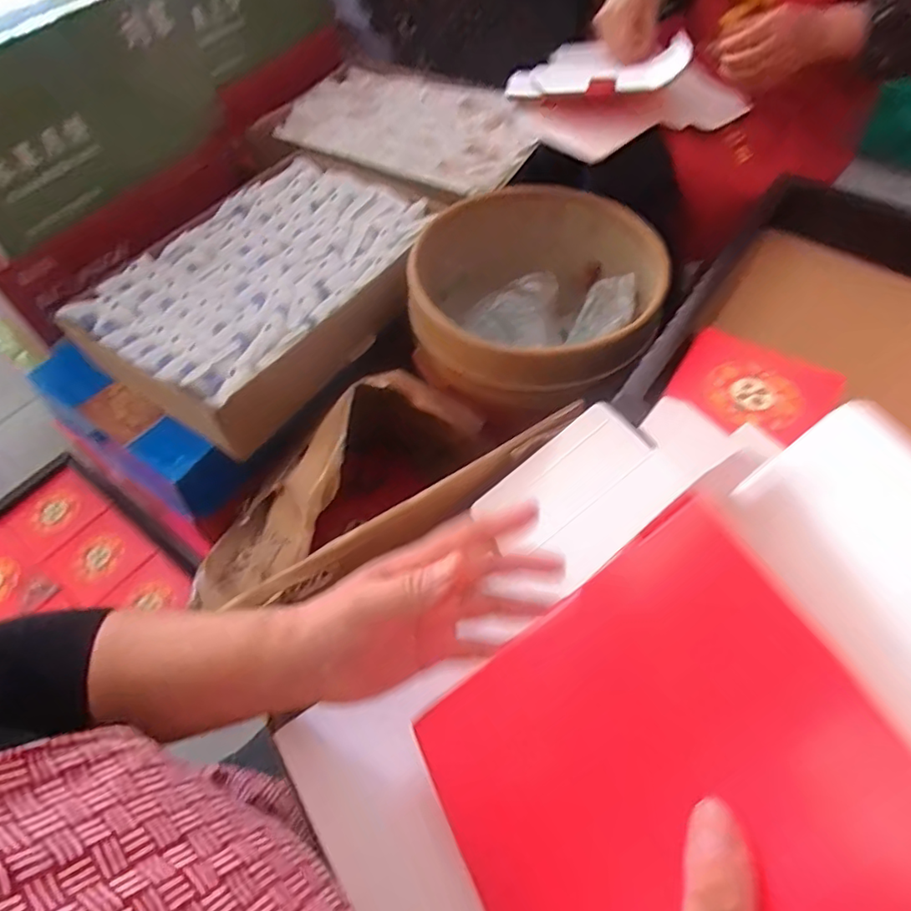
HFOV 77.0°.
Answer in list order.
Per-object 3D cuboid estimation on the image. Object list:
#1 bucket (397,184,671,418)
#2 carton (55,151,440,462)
[{"bbox_3d":[0.094,-0.201,0.733,0.279,0.134,0.268,2,57,3],"label":"bucket"},{"bbox_3d":[-0.254,-0.245,0.802,0.330,0.074,0.461,30,62,19],"label":"carton"}]

